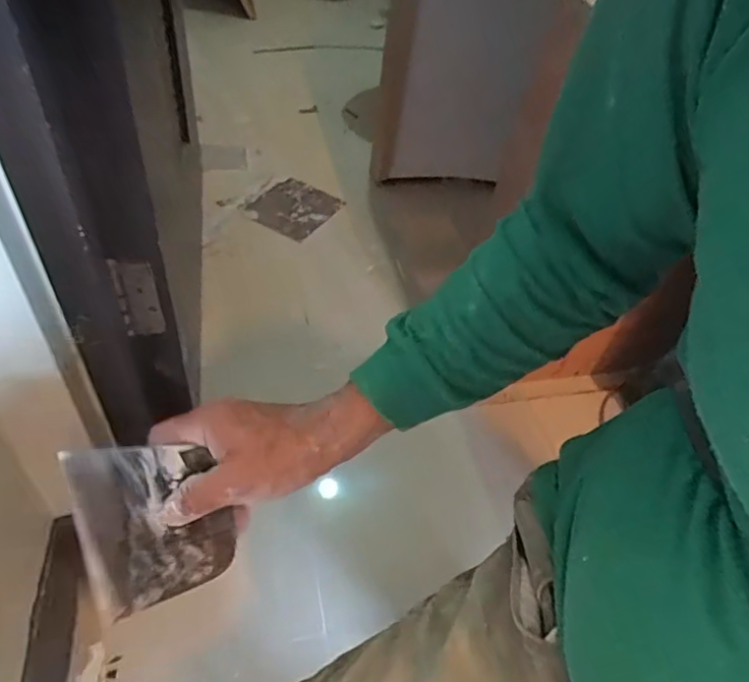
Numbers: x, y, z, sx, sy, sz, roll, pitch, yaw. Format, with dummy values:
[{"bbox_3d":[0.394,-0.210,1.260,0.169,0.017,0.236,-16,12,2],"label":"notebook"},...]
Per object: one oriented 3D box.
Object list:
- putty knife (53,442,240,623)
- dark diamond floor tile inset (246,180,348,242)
[{"bbox_3d":[-0.152,0.127,0.402,0.094,0.142,0.010,-11,29,-21],"label":"putty knife"},{"bbox_3d":[-0.166,-0.282,1.210,0.146,0.013,0.167,35,61,12],"label":"dark diamond floor tile inset"}]

